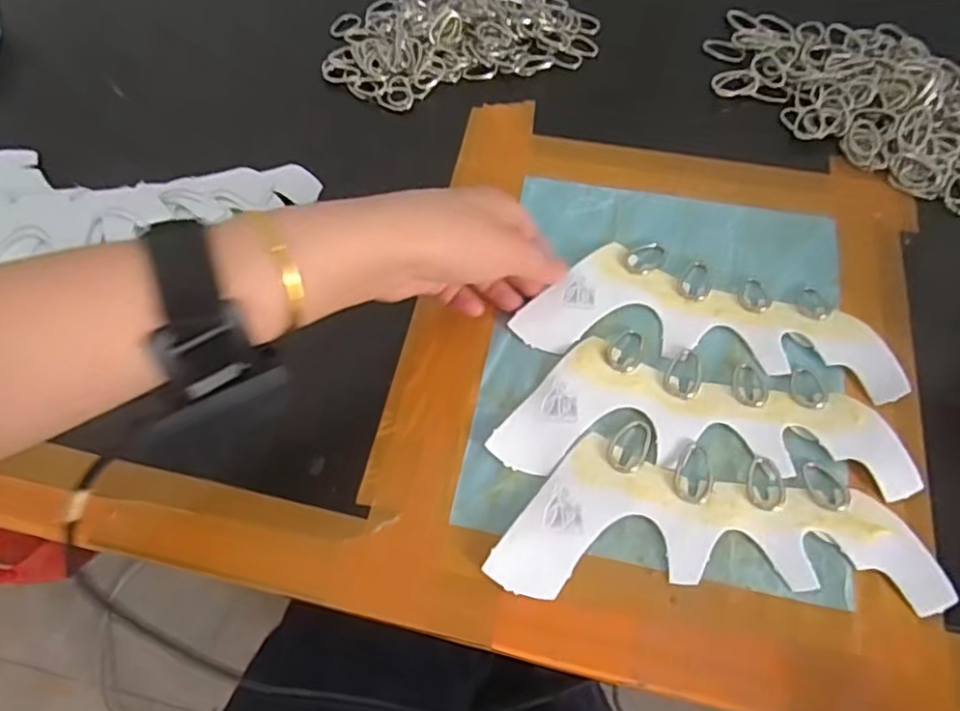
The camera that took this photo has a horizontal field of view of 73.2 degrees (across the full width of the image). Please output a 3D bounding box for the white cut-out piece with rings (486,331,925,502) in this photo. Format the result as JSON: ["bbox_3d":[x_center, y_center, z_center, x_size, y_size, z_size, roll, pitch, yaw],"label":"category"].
[{"bbox_3d":[0.120,0.030,0.360,0.214,0.009,0.079,4,62,2],"label":"white cut-out piece with rings"}]

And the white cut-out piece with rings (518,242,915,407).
[{"bbox_3d":[0.136,-0.026,0.392,0.215,0.010,0.082,10,62,8],"label":"white cut-out piece with rings"}]

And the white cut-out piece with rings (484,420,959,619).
[{"bbox_3d":[0.116,0.081,0.334,0.215,0.007,0.084,2,62,1],"label":"white cut-out piece with rings"}]

